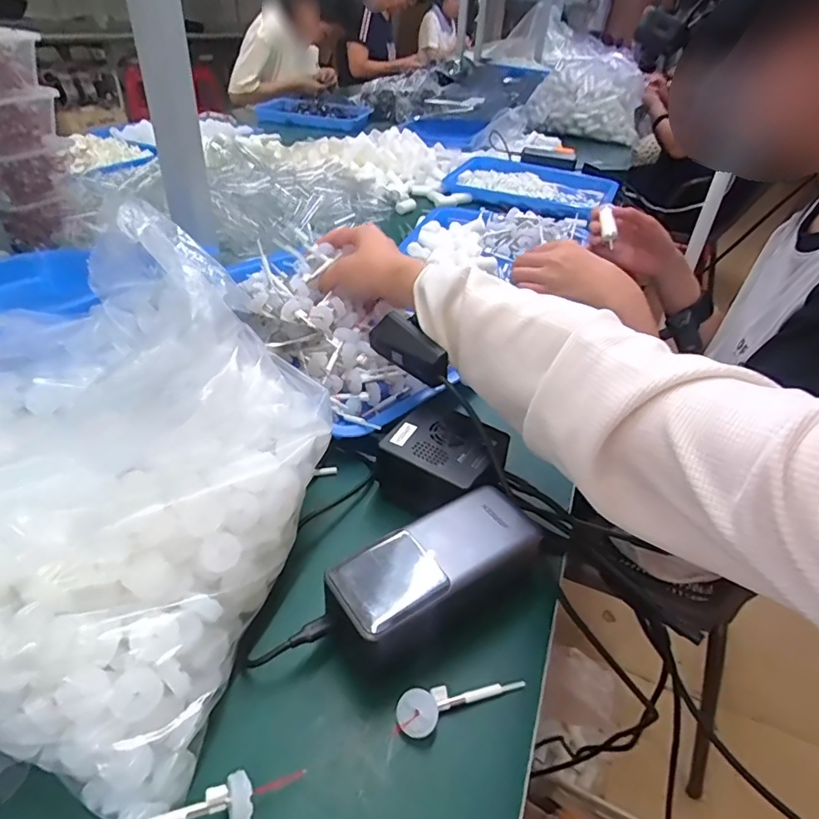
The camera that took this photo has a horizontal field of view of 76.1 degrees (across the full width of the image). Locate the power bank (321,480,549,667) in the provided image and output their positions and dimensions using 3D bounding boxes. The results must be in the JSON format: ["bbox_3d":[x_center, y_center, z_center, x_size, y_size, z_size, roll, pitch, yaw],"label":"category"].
[{"bbox_3d":[0.015,0.105,0.317,0.132,0.053,0.057,-21,45,-30],"label":"power bank"}]

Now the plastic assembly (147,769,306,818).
[{"bbox_3d":[-0.090,0.177,0.231,0.086,0.014,0.020,0,36,-27],"label":"plastic assembly"}]

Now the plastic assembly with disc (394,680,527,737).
[{"bbox_3d":[0.027,0.156,0.283,0.075,0.015,0.020,-11,40,-20],"label":"plastic assembly with disc"}]

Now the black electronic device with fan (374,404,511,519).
[{"bbox_3d":[0.027,0.044,0.398,0.082,0.052,0.076,25,42,23],"label":"black electronic device with fan"}]

